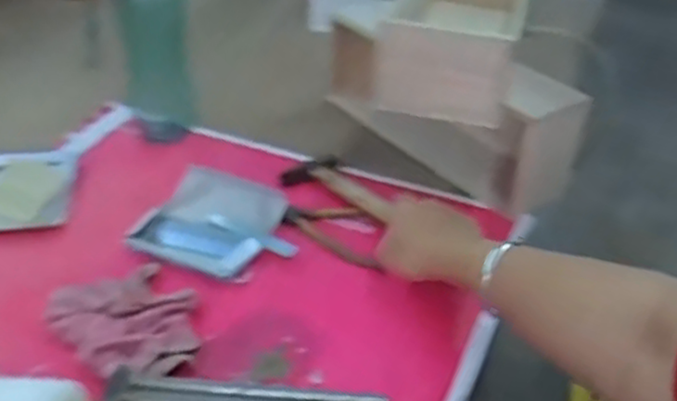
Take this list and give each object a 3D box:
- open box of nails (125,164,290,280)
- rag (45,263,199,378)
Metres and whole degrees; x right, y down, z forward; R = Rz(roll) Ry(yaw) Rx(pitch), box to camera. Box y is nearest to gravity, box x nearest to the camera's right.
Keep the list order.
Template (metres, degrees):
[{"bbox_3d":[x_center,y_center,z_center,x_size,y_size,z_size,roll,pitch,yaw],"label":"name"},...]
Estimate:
[{"bbox_3d":[-0.130,0.021,0.746,0.136,0.037,0.125,17,39,20],"label":"open box of nails"},{"bbox_3d":[-0.177,0.105,0.637,0.107,0.023,0.130,-29,46,-35],"label":"rag"}]

